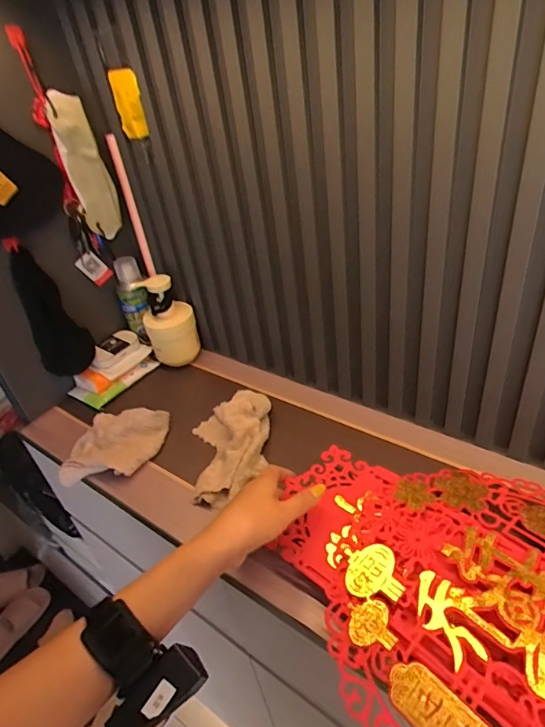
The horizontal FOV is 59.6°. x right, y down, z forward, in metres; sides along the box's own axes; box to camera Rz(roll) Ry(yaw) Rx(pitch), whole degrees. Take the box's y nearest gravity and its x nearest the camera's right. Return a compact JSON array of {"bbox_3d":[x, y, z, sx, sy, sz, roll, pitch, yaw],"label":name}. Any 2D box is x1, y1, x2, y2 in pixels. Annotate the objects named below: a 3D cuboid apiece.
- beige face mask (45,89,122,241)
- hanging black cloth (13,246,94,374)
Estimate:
[{"bbox_3d":[-0.249,-0.260,0.639,0.052,0.177,0.034,-14,32,-11],"label":"beige face mask"},{"bbox_3d":[-0.313,-0.070,0.685,0.025,0.194,0.077,8,34,23],"label":"hanging black cloth"}]

